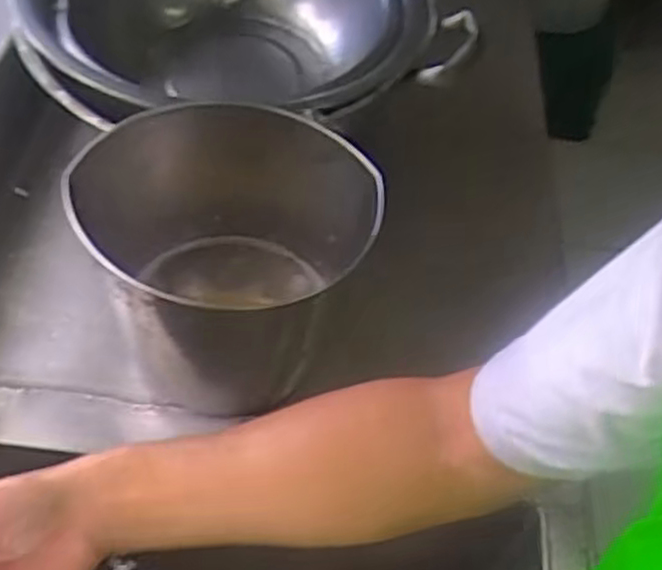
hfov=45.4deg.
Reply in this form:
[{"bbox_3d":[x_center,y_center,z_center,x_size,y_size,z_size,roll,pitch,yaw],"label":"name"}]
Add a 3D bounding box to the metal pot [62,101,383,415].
[{"bbox_3d":[-0.071,-0.017,0.661,0.239,0.197,0.184,-11,53,-12],"label":"metal pot"}]

